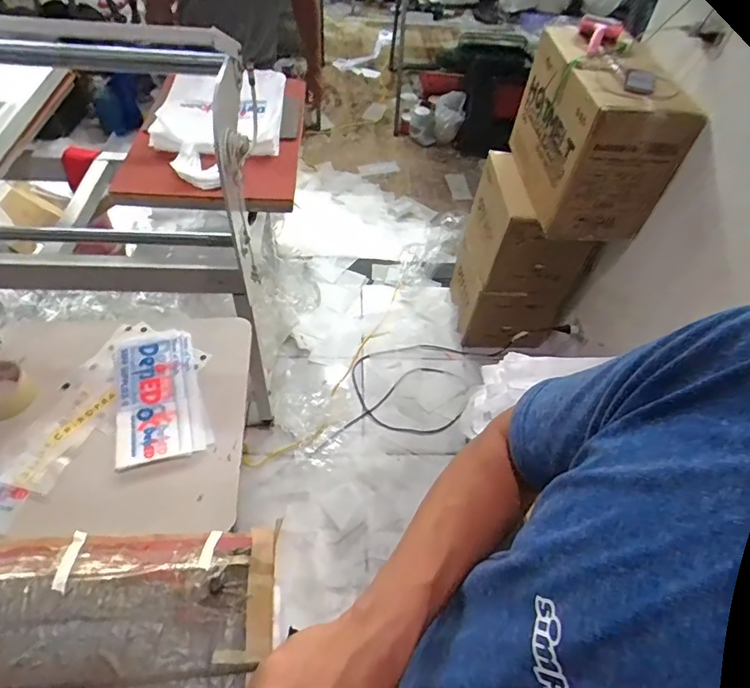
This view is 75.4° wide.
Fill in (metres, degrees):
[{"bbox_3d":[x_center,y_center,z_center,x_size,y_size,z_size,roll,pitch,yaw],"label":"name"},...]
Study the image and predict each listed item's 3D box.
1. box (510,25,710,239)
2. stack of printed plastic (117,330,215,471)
[{"bbox_3d":[0.627,-0.587,1.408,0.281,0.395,0.453,1,51,-5],"label":"box"},{"bbox_3d":[-0.357,0.079,0.802,0.129,0.021,0.245,-14,54,-15],"label":"stack of printed plastic"}]

